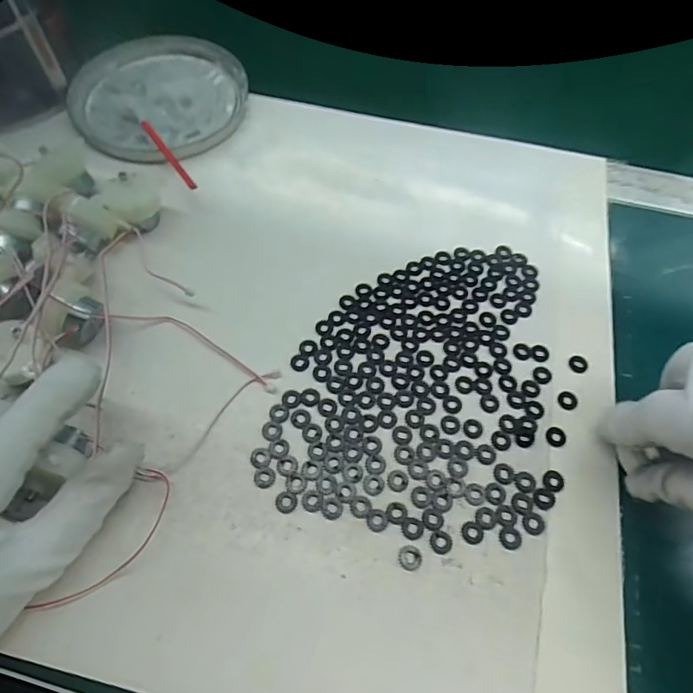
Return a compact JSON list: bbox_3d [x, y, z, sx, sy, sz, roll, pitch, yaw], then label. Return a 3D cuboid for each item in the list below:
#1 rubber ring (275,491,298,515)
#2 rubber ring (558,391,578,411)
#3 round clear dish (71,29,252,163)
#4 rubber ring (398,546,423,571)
[{"bbox_3d":[-0.029,0.075,0.237,0.010,0.004,0.010,1,61,-2],"label":"rubber ring"},{"bbox_3d":[0.122,0.029,0.268,0.011,0.004,0.011,1,61,-2],"label":"rubber ring"},{"bbox_3d":[-0.144,-0.198,0.385,0.131,0.021,0.152,8,61,2],"label":"round clear dish"},{"bbox_3d":[0.029,0.097,0.225,0.011,0.004,0.011,1,61,-2],"label":"rubber ring"}]

